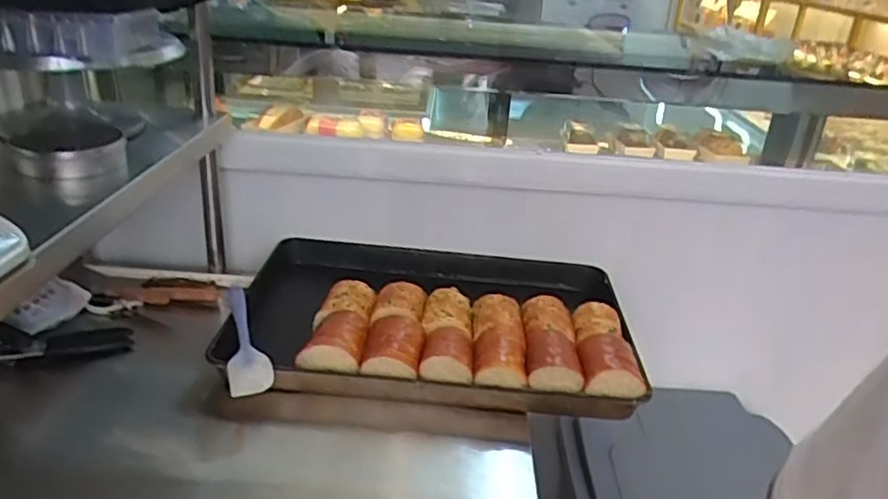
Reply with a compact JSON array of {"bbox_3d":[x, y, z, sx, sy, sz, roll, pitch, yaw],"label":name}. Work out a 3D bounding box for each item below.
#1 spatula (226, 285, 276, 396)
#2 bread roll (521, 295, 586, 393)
[{"bbox_3d":[-0.272,0.116,0.903,0.054,0.015,0.256,-4,27,-18],"label":"spatula"},{"bbox_3d":[0.152,0.124,0.923,0.073,0.038,0.187,6,26,1],"label":"bread roll"}]

